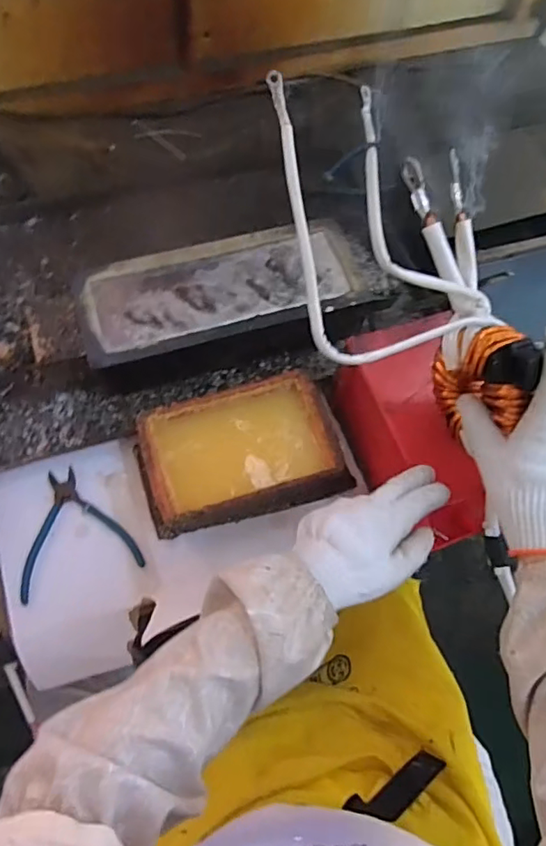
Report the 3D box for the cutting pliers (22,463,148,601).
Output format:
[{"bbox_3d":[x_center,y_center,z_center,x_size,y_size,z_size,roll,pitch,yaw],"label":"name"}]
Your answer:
[{"bbox_3d":[-0.222,0.112,0.607,0.127,0.009,0.132,-17,66,-11],"label":"cutting pliers"}]

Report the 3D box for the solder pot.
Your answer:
[{"bbox_3d":[-0.046,-0.151,0.700,0.370,0.086,0.148,-14,66,-9],"label":"solder pot"}]

